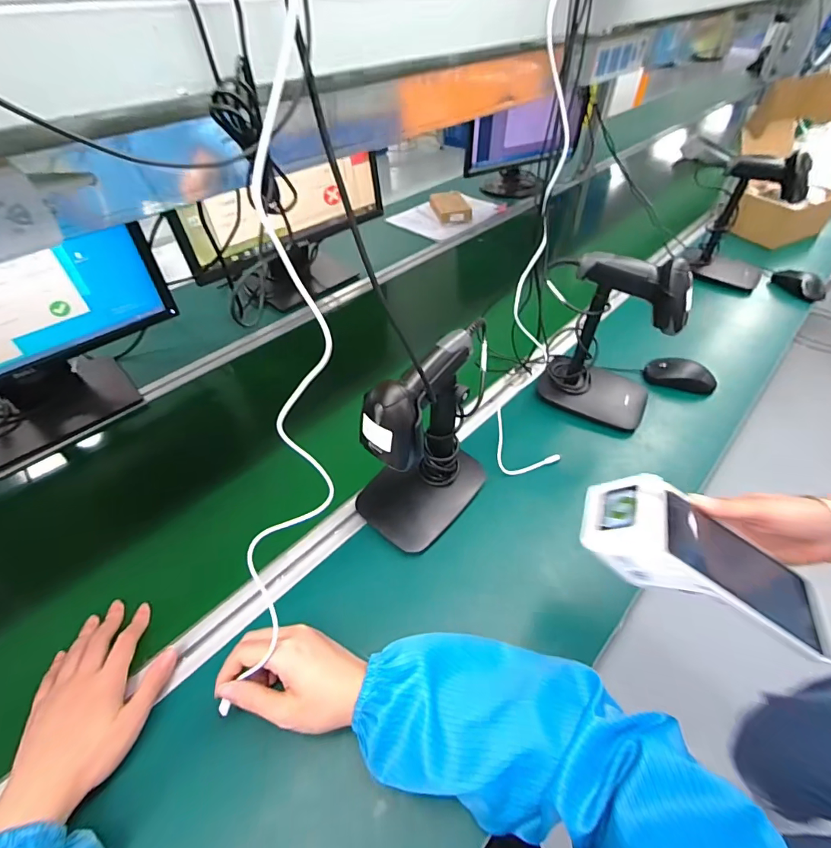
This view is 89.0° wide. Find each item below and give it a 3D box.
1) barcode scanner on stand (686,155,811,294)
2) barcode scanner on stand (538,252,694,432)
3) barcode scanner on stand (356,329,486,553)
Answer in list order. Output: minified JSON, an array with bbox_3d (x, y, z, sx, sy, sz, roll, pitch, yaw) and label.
[{"bbox_3d":[0.693,-0.424,0.902,0.174,0.254,0.093,31,55,25],"label":"barcode scanner on stand"},{"bbox_3d":[0.290,-0.122,0.617,0.155,0.236,0.088,22,52,19],"label":"barcode scanner on stand"},{"bbox_3d":[0.011,0.016,0.492,0.109,0.225,0.154,34,56,27],"label":"barcode scanner on stand"}]

